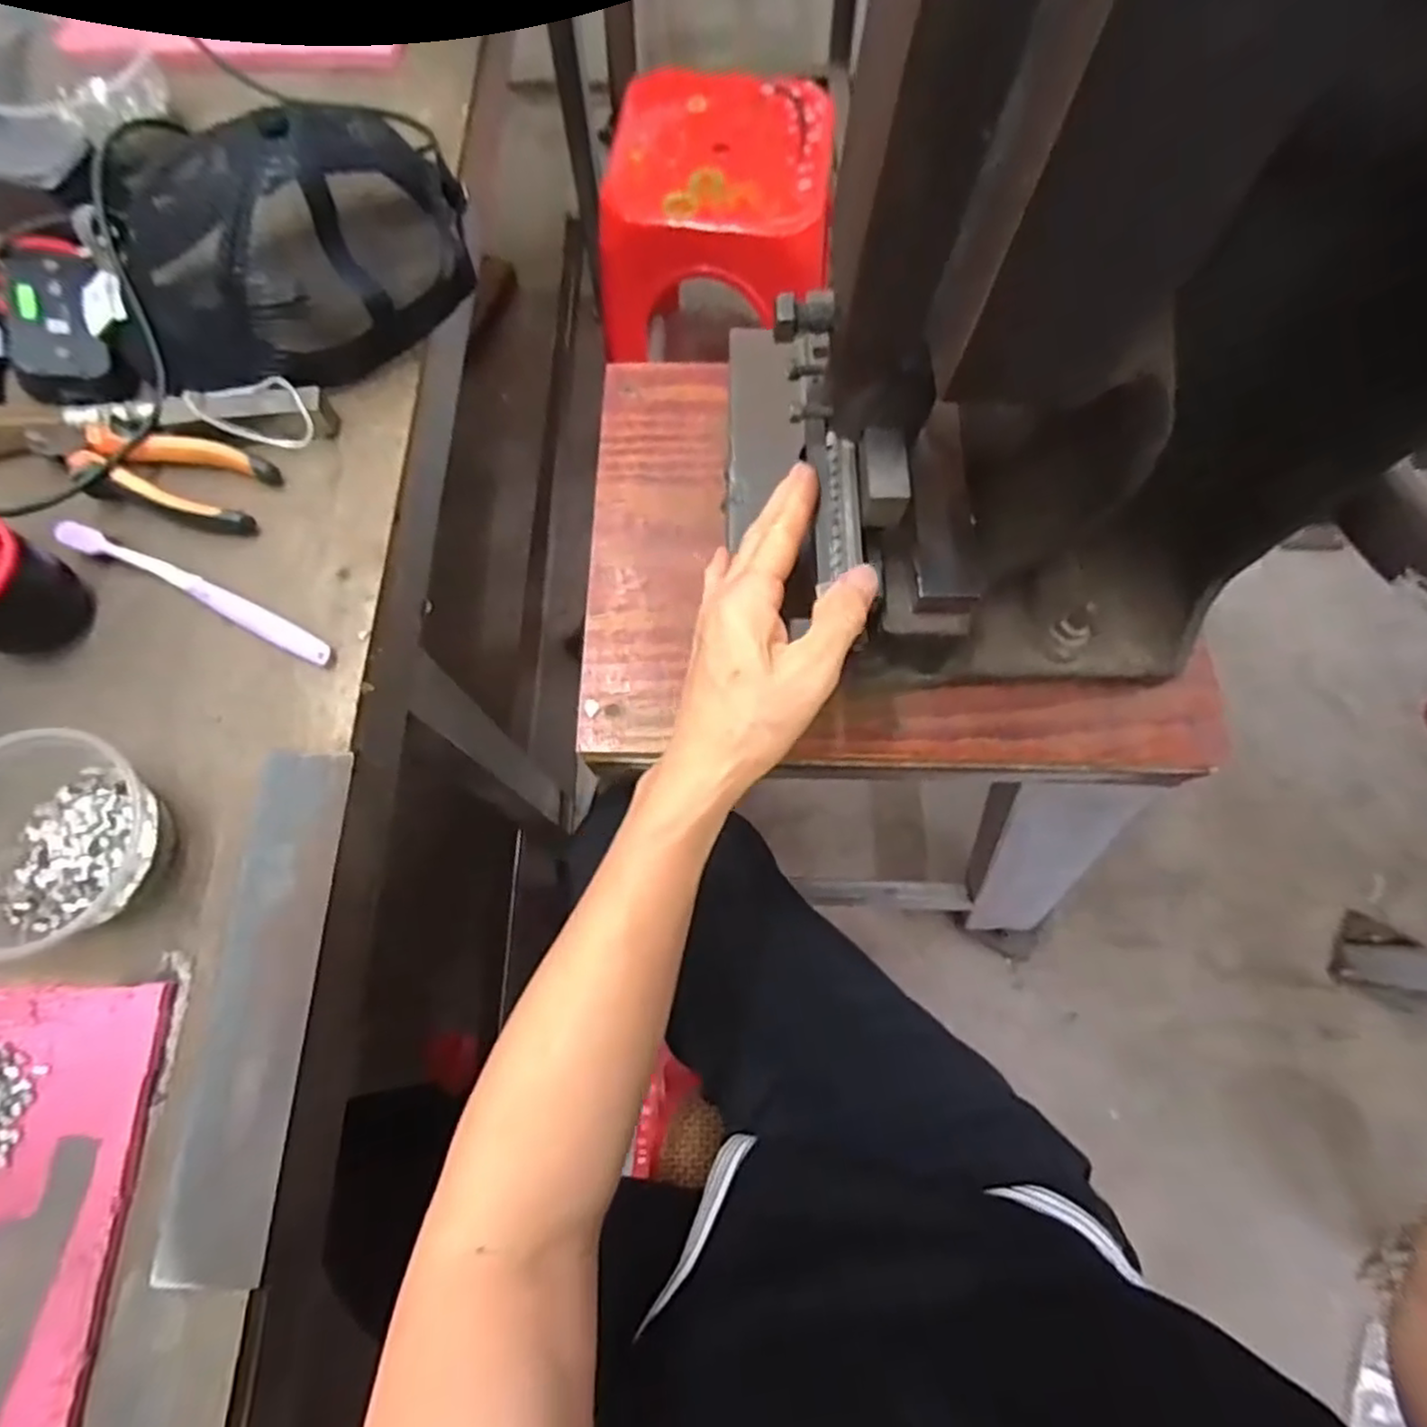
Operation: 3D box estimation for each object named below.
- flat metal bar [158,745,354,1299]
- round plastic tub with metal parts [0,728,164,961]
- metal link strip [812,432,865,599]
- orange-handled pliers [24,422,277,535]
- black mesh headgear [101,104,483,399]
[{"bbox_3d":[-0.228,0.141,0.359,0.048,0.004,0.244,1,72,1],"label":"flat metal bar"},{"bbox_3d":[-0.336,0.066,0.358,0.099,0.058,0.103,0,72,0],"label":"round plastic tub with metal parts"},{"bbox_3d":[0.061,-0.100,0.346,0.022,0.007,0.082,2,74,1],"label":"metal link strip"},{"bbox_3d":[-0.352,-0.152,0.444,0.140,0.024,0.052,12,72,4],"label":"orange-handled pliers"},{"bbox_3d":[-0.269,-0.318,0.451,0.204,0.115,0.166,-19,73,-6],"label":"black mesh headgear"}]

